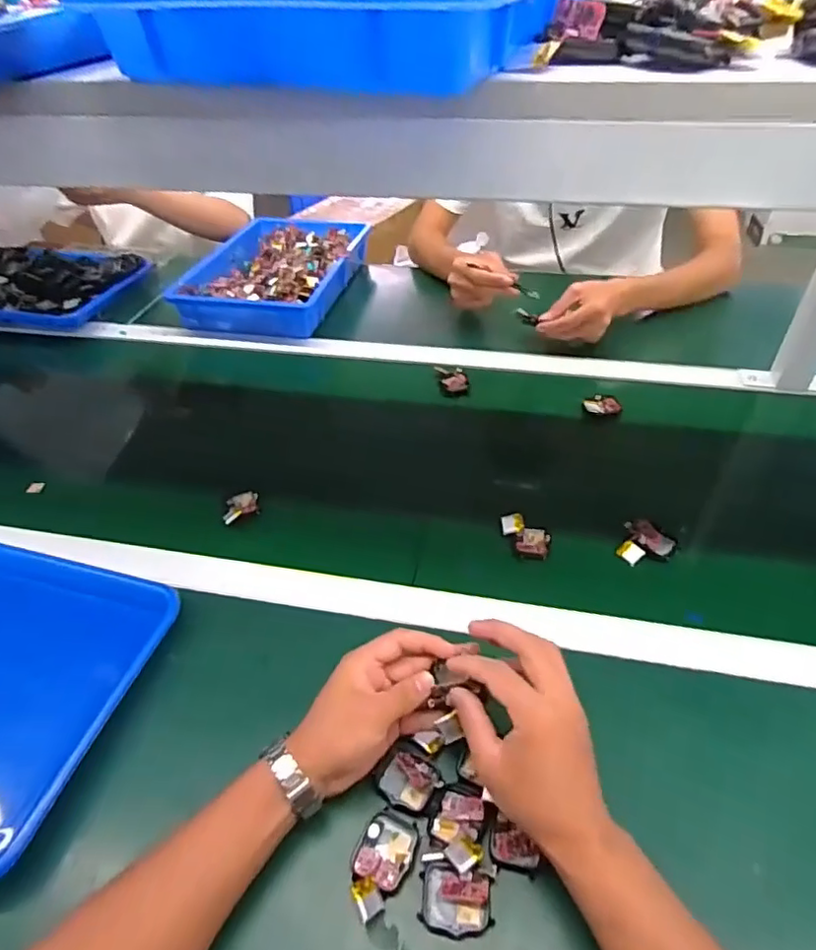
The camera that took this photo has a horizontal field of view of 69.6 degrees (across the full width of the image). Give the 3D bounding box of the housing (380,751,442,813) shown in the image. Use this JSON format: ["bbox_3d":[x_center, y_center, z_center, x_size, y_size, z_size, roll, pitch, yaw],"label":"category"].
[{"bbox_3d":[0.001,0.230,0.440,0.044,0.015,0.037,19,48,22],"label":"housing"}]

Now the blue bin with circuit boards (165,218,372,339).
[{"bbox_3d":[-0.231,-0.368,1.049,0.266,0.063,0.378,8,45,12],"label":"blue bin with circuit boards"}]

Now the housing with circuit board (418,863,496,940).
[{"bbox_3d":[0.031,0.280,0.385,0.048,0.015,0.037,9,45,13],"label":"housing with circuit board"}]

